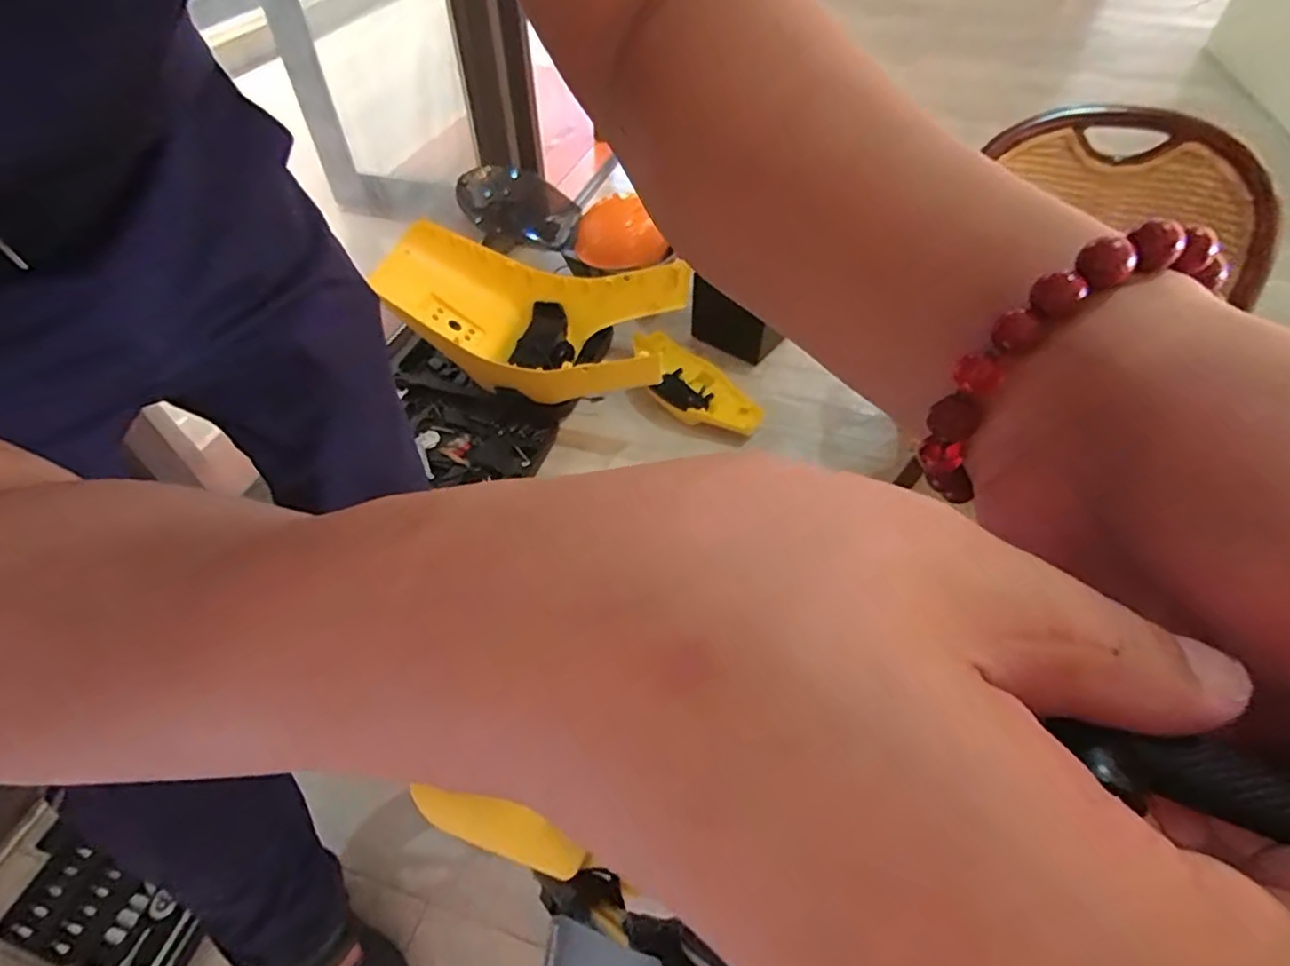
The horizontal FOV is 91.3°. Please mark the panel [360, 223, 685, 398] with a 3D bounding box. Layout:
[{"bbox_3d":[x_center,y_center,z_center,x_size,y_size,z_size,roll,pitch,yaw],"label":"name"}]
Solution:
[{"bbox_3d":[-0.263,-0.368,1.421,0.625,0.309,0.323,19,51,15],"label":"panel"}]

